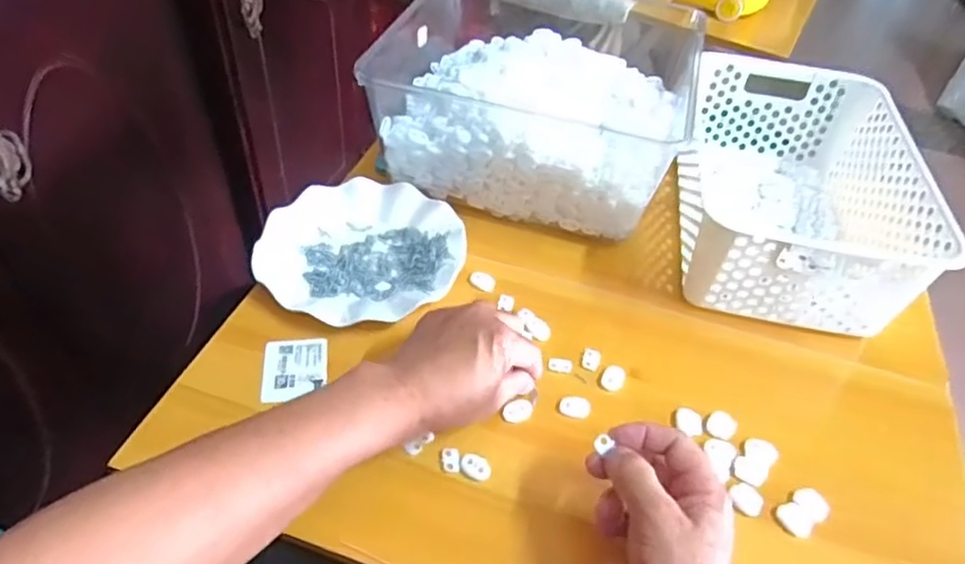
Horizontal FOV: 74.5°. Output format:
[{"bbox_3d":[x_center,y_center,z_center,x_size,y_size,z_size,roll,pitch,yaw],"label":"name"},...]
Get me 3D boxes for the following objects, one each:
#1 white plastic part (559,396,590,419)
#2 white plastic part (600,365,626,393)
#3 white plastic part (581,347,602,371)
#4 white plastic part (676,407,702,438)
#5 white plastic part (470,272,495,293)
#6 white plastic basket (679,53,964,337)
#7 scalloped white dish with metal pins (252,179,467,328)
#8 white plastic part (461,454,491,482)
[{"bbox_3d":[0.073,0.099,0.502,0.023,0.004,0.018,16,47,9],"label":"white plastic part"},{"bbox_3d":[0.109,0.080,0.526,0.018,0.005,0.024,22,48,14],"label":"white plastic part"},{"bbox_3d":[0.092,0.066,0.538,0.015,0.004,0.023,21,48,14],"label":"white plastic part"},{"bbox_3d":[0.164,0.111,0.503,0.021,0.007,0.023,18,47,11],"label":"white plastic part"},{"bbox_3d":[0.001,-0.001,0.592,0.024,0.009,0.014,26,49,18],"label":"white plastic part"},{"bbox_3d":[0.308,-0.095,0.636,0.190,0.114,0.300,12,46,5],"label":"white plastic basket"},{"bbox_3d":[-0.111,-0.028,0.592,0.183,0.024,0.176,3,46,-3],"label":"scalloped white dish with metal pins"},{"bbox_3d":[-0.004,0.134,0.459,0.022,0.004,0.016,36,53,25],"label":"white plastic part"}]

